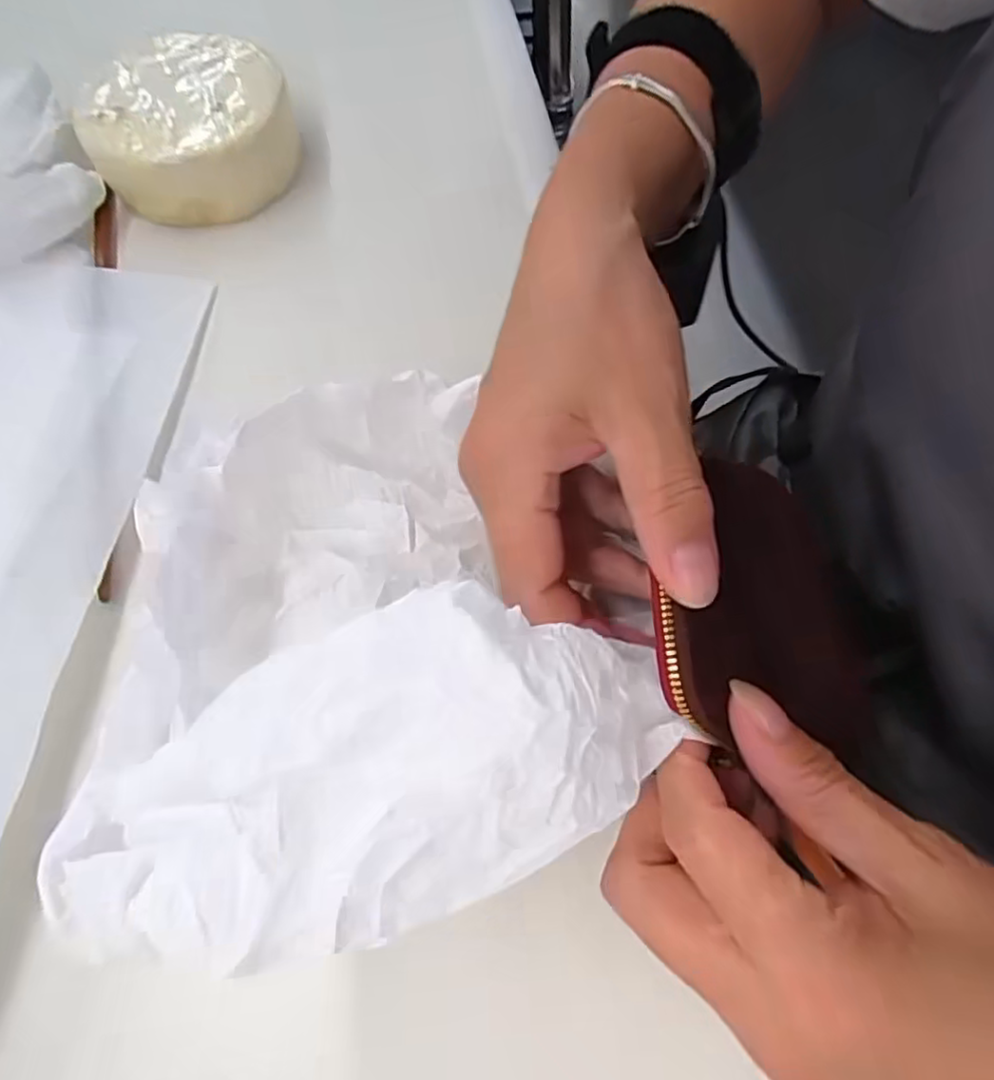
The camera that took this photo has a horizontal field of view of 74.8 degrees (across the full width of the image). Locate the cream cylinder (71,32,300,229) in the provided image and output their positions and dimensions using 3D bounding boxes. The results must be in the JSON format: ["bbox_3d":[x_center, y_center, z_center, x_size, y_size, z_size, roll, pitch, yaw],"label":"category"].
[{"bbox_3d":[-0.149,-0.203,0.322,0.092,0.039,0.092,-18,67,-8],"label":"cream cylinder"}]

